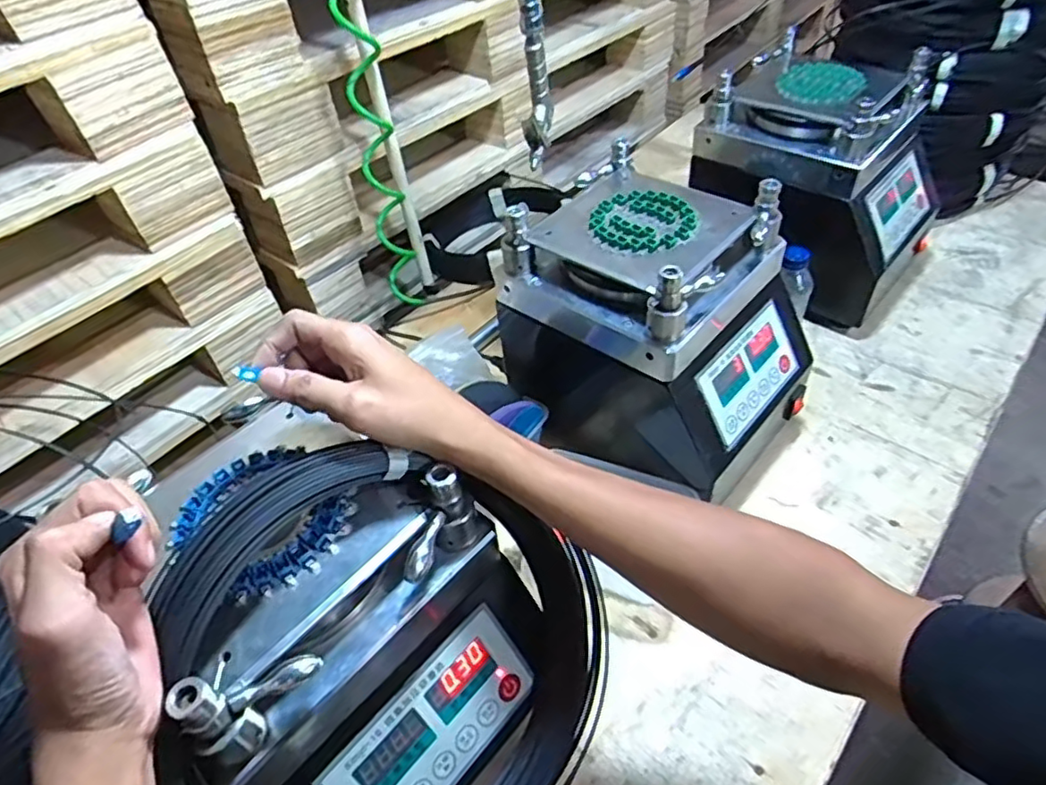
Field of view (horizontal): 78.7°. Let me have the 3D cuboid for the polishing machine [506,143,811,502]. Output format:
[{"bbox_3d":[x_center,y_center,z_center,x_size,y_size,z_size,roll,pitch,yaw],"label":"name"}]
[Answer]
[{"bbox_3d":[0.149,-0.061,0.703,0.273,0.287,0.208,29,56,28],"label":"polishing machine"}]

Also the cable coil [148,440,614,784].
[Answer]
[{"bbox_3d":[-0.070,0.183,0.402,0.055,0.309,0.249,-11,51,56],"label":"cable coil"}]

